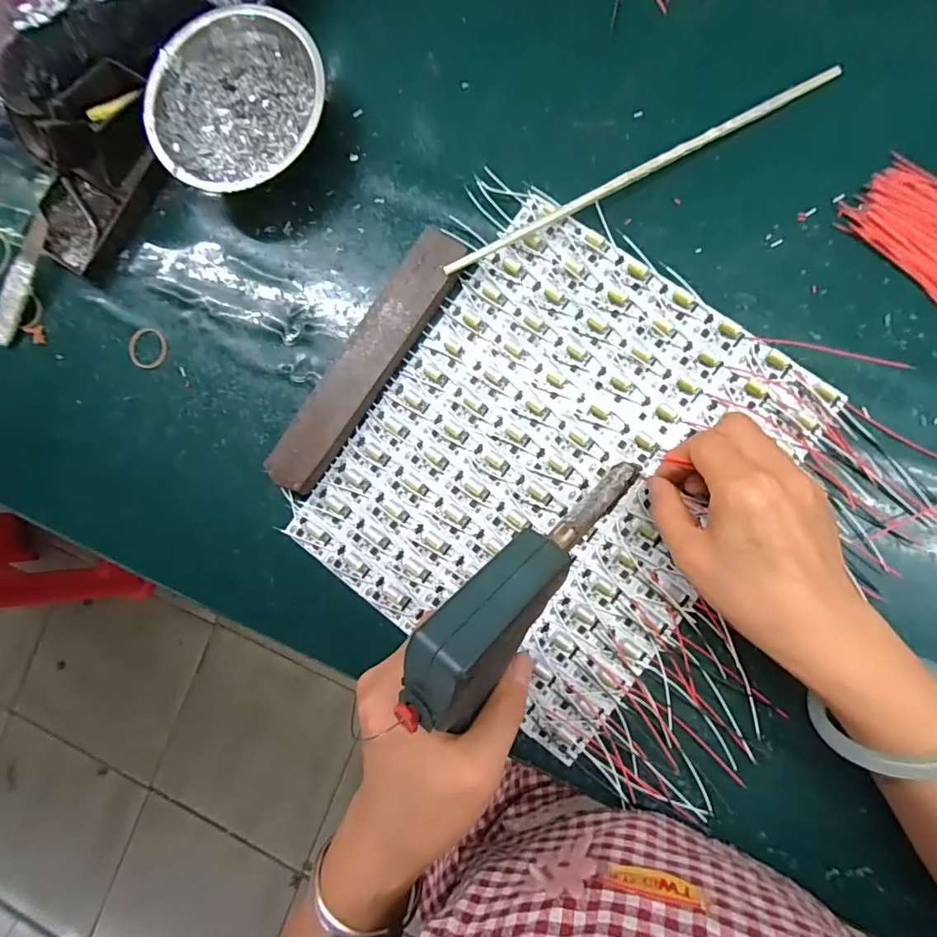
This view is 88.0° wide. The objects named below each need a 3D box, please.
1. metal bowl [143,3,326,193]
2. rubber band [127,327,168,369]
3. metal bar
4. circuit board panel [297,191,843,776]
[{"bbox_3d":[-0.159,-0.251,0.344,0.116,0.044,0.123,-1,85,7],"label":"metal bowl"},{"bbox_3d":[-0.241,-0.090,0.362,0.028,0.004,0.030,-1,85,7],"label":"rubber band"},{"bbox_3d":[-0.069,-0.073,0.333,0.037,0.018,0.199,35,90,8],"label":"metal bar"},{"bbox_3d":[0.053,-0.003,0.319,0.248,0.012,0.284,38,91,8],"label":"circuit board panel"}]

